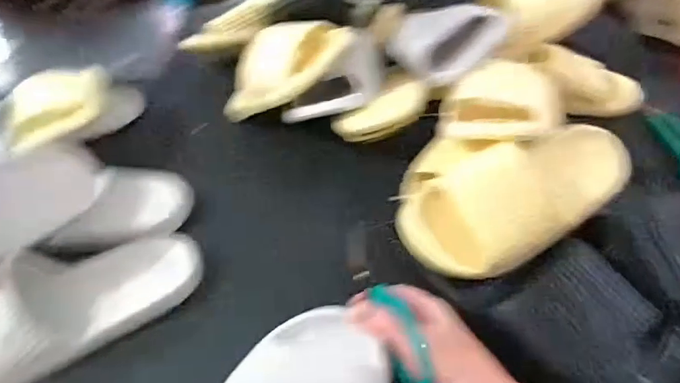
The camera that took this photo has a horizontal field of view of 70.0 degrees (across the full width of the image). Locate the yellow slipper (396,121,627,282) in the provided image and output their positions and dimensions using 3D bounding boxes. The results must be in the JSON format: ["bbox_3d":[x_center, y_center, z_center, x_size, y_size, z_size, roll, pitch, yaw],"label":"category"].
[{"bbox_3d":[0.183,0.003,0.465,0.244,0.077,0.103,-19,78,-27],"label":"yellow slipper"}]

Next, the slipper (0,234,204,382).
[{"bbox_3d":[-0.275,0.105,0.459,0.273,0.069,0.112,-30,49,-23],"label":"slipper"}]

